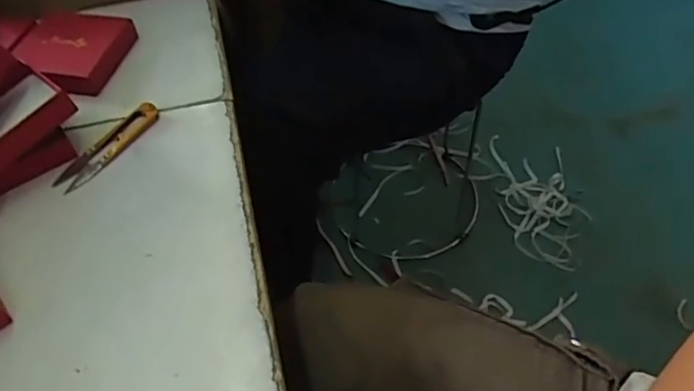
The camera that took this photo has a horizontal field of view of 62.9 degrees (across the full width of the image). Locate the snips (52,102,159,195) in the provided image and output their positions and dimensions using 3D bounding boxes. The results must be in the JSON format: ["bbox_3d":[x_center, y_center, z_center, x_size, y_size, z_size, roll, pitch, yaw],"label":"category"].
[{"bbox_3d":[-0.192,-0.041,0.456,0.028,0.009,0.097,24,57,21],"label":"snips"}]

